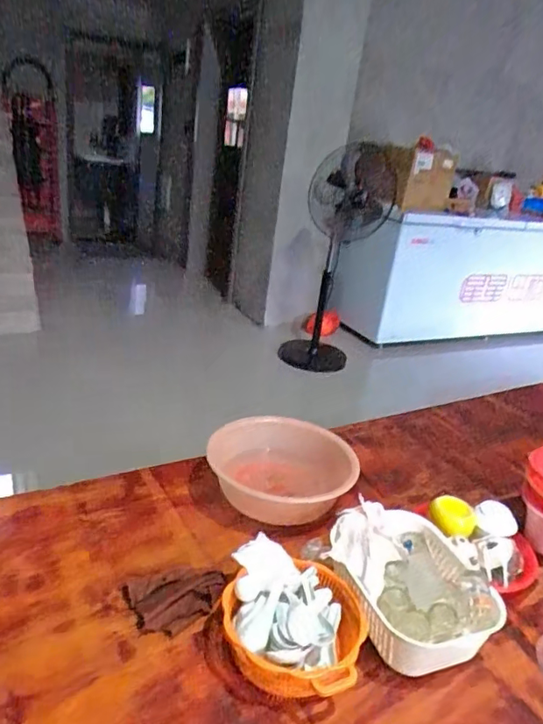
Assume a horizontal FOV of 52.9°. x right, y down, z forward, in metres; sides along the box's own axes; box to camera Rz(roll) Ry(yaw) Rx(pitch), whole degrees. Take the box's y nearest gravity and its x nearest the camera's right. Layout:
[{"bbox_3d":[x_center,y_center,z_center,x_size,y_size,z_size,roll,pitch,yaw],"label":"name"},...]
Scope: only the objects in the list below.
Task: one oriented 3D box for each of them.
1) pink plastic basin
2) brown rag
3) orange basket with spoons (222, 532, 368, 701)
[{"bbox_3d":[0.026,0.246,1.235,0.313,0.115,0.308,6,21,-2],"label":"pink plastic basin"},{"bbox_3d":[-0.163,0.393,0.902,0.164,0.039,0.111,4,21,-7],"label":"brown rag"},{"bbox_3d":[0.028,0.409,0.860,0.235,0.094,0.210,14,22,18],"label":"orange basket with spoons"}]

